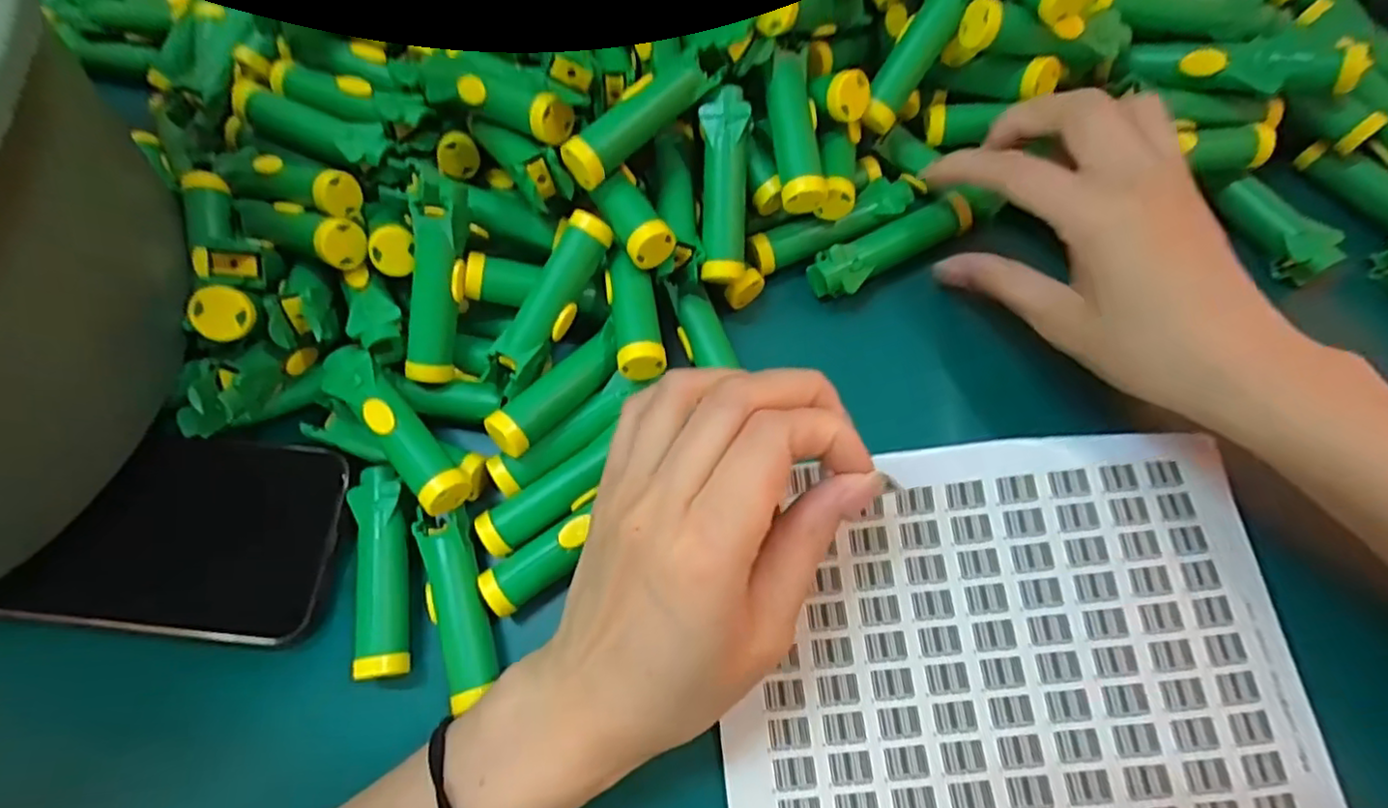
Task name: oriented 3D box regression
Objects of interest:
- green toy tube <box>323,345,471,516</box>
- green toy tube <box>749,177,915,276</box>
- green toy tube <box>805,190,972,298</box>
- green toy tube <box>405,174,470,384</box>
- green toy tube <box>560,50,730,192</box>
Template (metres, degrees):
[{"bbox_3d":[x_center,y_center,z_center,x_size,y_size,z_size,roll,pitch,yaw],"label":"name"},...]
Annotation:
[{"bbox_3d":[-0.121,0.009,0.266,0.019,0.027,0.084,-41,72,-14],"label":"green toy tube"},{"bbox_3d":[0.064,-0.083,0.311,0.080,0.020,0.018,-23,69,-8],"label":"green toy tube"},{"bbox_3d":[0.091,-0.073,0.303,0.080,0.019,0.022,-27,69,-9],"label":"green toy tube"},{"bbox_3d":[-0.107,-0.050,0.271,0.021,0.017,0.083,9,102,6],"label":"green toy tube"},{"bbox_3d":[-0.021,-0.118,0.269,0.076,0.016,0.016,-42,72,-14],"label":"green toy tube"}]

